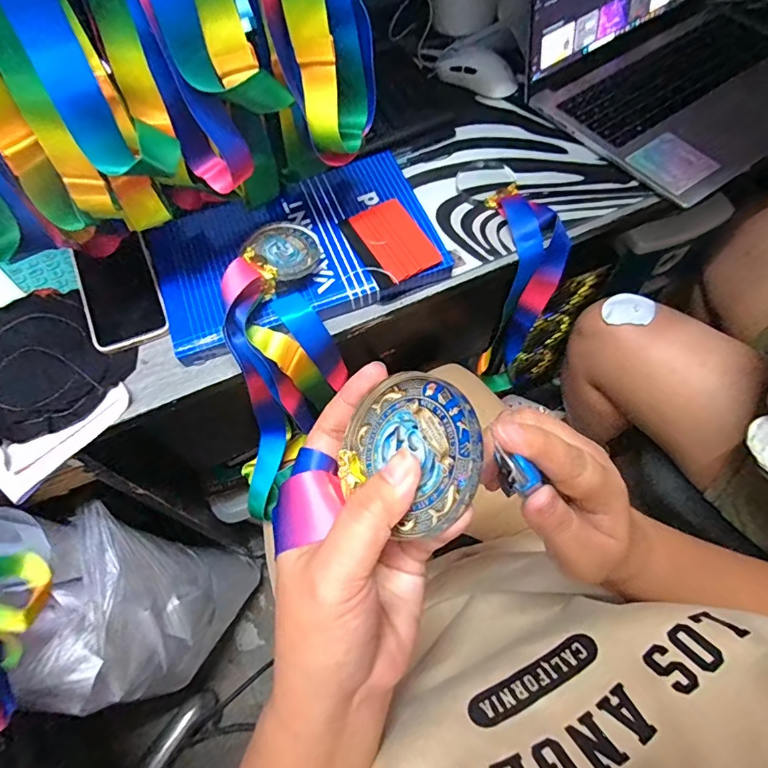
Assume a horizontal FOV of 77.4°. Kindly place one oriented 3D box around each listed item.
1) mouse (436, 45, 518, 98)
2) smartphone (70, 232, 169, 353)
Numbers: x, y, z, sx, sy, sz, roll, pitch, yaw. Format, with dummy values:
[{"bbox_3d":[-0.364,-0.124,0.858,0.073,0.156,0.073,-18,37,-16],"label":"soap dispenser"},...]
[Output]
[{"bbox_3d":[0.121,-0.422,0.641,0.117,0.029,0.057,39,71,20],"label":"mouse"},{"bbox_3d":[-0.272,-0.095,0.493,0.072,0.009,0.130,-21,72,-13],"label":"smartphone"}]

